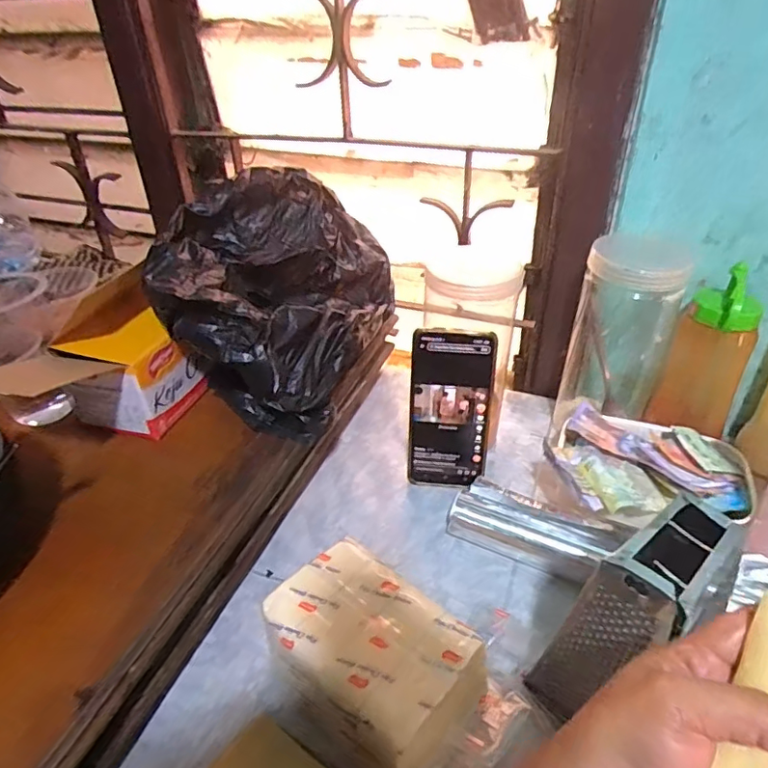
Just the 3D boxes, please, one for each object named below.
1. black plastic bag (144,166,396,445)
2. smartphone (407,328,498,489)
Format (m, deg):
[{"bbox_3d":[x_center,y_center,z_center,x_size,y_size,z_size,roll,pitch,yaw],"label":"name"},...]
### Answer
[{"bbox_3d":[-0.102,-0.095,0.557,0.162,0.176,0.272,8,37,15],"label":"black plastic bag"},{"bbox_3d":[0.064,0.028,0.530,0.076,0.166,0.008,5,24,6],"label":"smartphone"}]

